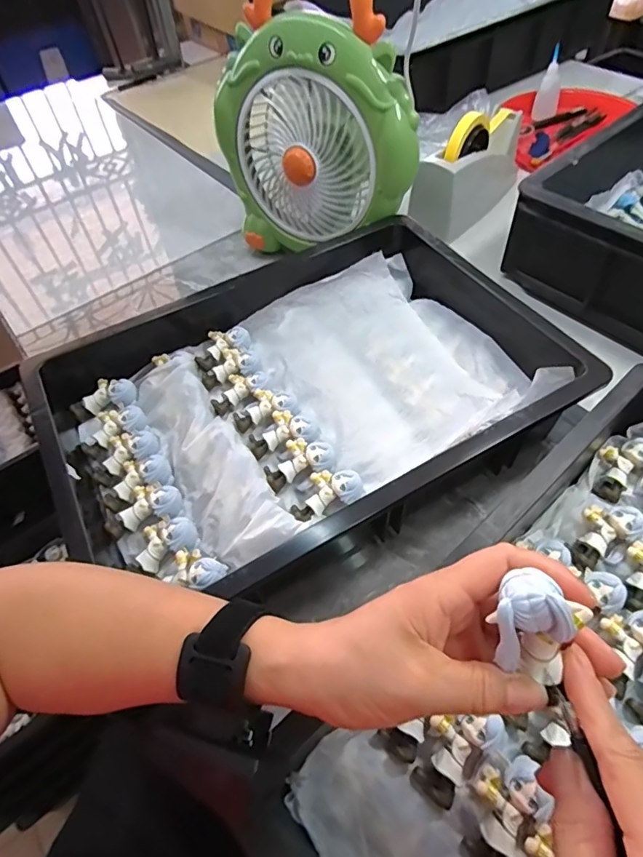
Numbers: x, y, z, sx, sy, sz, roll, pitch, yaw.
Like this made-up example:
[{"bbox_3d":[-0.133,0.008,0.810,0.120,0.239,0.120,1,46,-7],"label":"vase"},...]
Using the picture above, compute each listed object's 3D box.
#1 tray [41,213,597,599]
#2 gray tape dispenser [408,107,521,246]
[{"bbox_3d":[-0.013,-0.051,0.476,0.470,0.081,0.341,-27,59,-14],"label":"tray"},{"bbox_3d":[0.219,-0.381,0.697,0.078,0.117,0.209,35,64,26],"label":"gray tape dispenser"}]

